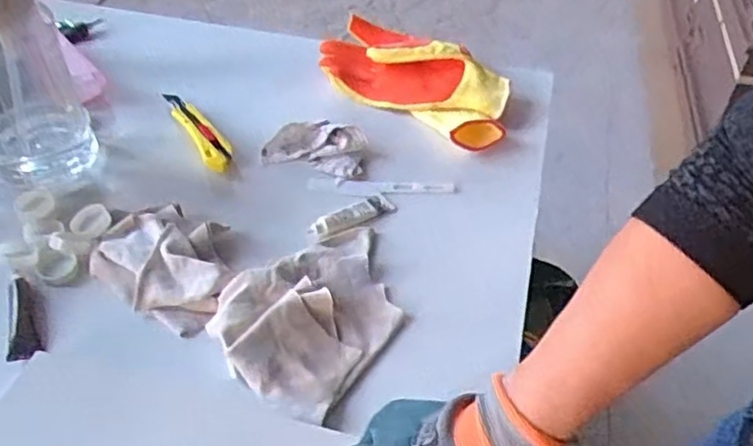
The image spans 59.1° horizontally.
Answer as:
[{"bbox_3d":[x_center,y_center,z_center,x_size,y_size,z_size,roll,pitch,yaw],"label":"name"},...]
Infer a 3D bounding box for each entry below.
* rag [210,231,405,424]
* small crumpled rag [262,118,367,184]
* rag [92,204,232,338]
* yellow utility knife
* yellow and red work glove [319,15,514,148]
[{"bbox_3d":[-0.054,0.069,0.613,0.143,0.036,0.207,24,49,21],"label":"rag"},{"bbox_3d":[-0.074,-0.089,0.772,0.117,0.026,0.069,5,45,3],"label":"small crumpled rag"},{"bbox_3d":[-0.202,0.032,0.649,0.144,0.033,0.116,22,48,19],"label":"rag"},{"bbox_3d":[-0.216,-0.118,0.804,0.033,0.026,0.175,-22,49,-22],"label":"yellow utility knife"},{"bbox_3d":[0.061,-0.188,0.856,0.271,0.064,0.151,35,54,29],"label":"yellow and red work glove"}]

